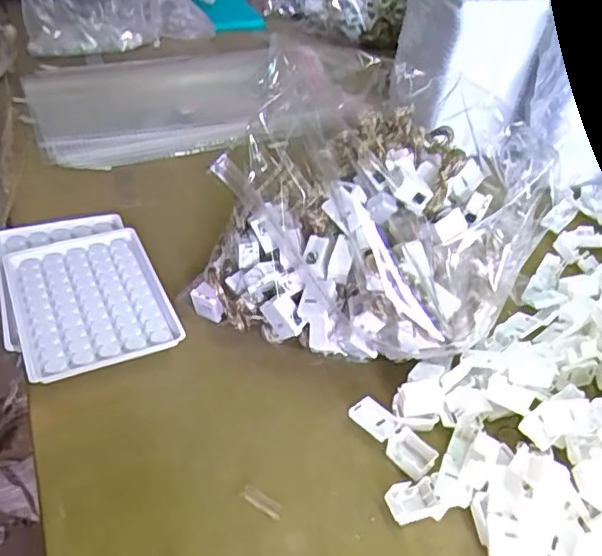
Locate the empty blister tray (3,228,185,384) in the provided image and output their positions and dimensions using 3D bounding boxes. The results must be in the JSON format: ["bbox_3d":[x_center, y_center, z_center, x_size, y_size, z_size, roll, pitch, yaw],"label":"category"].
[{"bbox_3d":[-0.143,0.016,0.417,0.095,0.016,0.127,-15,43,-23],"label":"empty blister tray"}]

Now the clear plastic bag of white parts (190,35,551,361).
[{"bbox_3d":[0.051,-0.043,0.416,0.197,0.138,0.175,20,41,14],"label":"clear plastic bag of white parts"}]

